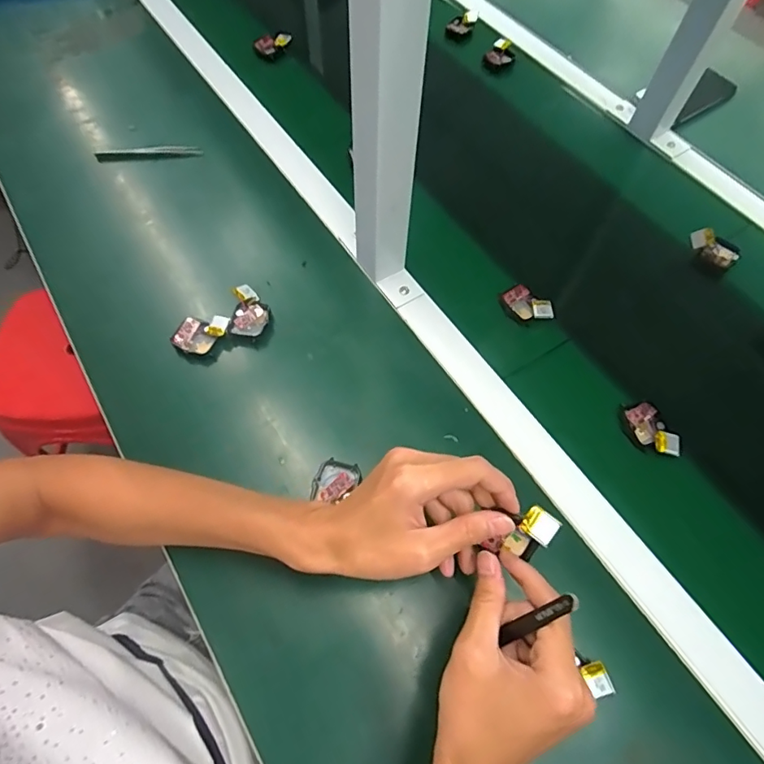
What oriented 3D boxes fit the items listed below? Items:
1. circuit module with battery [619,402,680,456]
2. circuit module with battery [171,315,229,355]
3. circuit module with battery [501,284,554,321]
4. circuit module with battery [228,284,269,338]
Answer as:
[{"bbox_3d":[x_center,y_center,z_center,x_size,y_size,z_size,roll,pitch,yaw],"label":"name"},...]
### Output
[{"bbox_3d":[0.253,0.047,0.456,0.035,0.013,0.054,-20,66,-10],"label":"circuit module with battery"},{"bbox_3d":[-0.184,-0.051,0.488,0.039,0.009,0.052,37,80,2],"label":"circuit module with battery"},{"bbox_3d":[0.156,-0.081,0.518,0.031,0.018,0.052,-33,68,-15],"label":"circuit module with battery"},{"bbox_3d":[-0.137,-0.073,0.506,0.037,0.018,0.058,-2,64,-1],"label":"circuit module with battery"}]

